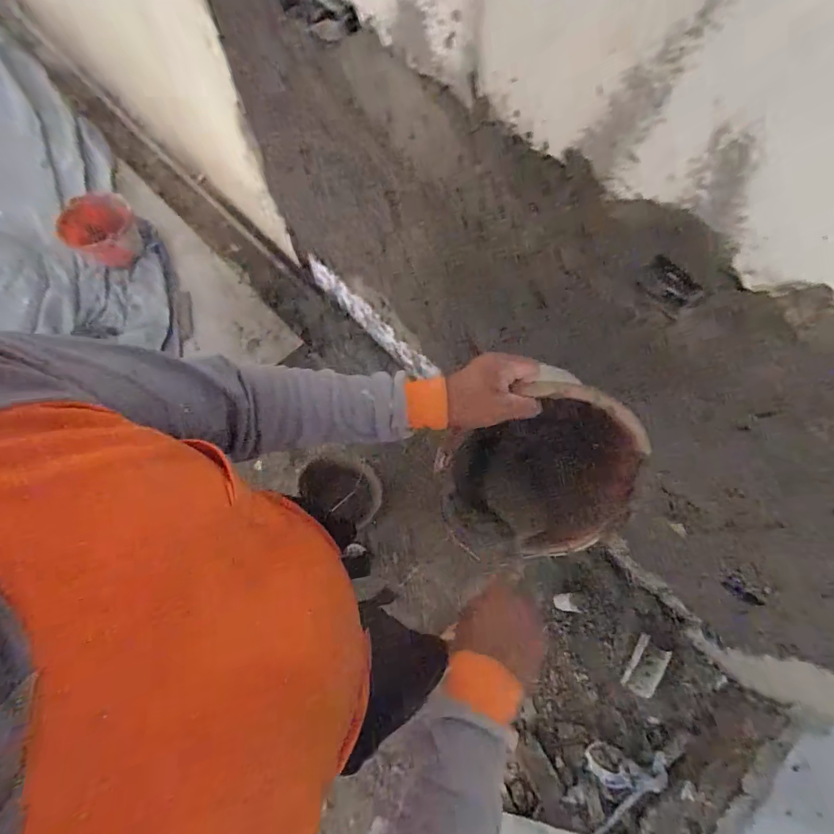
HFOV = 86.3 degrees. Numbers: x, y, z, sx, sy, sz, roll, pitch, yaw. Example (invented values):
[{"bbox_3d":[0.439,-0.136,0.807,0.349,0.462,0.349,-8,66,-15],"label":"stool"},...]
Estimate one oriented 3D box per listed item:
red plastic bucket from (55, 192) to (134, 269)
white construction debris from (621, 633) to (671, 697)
[{"bbox_3d":[-1.035,-0.614,1.478,0.179,0.140,0.229,43,76,12],"label":"red plastic bucket"},{"bbox_3d":[0.626,0.684,1.216,0.088,0.020,0.143,31,74,8],"label":"white construction debris"}]

